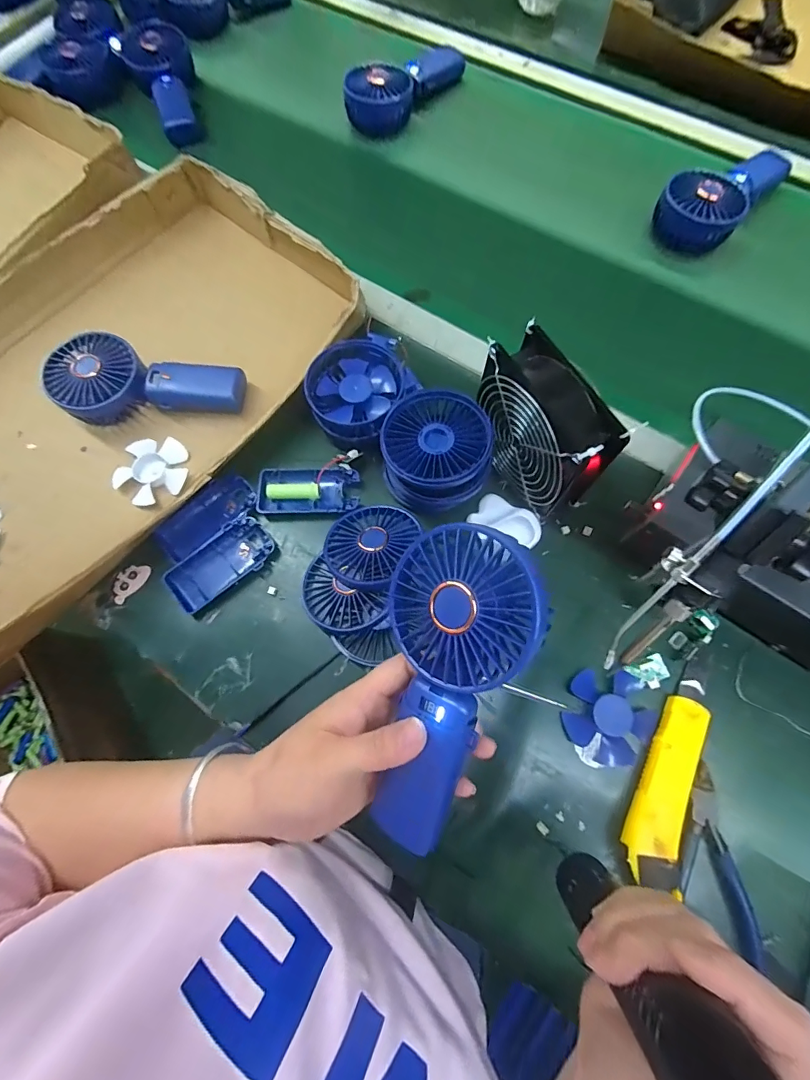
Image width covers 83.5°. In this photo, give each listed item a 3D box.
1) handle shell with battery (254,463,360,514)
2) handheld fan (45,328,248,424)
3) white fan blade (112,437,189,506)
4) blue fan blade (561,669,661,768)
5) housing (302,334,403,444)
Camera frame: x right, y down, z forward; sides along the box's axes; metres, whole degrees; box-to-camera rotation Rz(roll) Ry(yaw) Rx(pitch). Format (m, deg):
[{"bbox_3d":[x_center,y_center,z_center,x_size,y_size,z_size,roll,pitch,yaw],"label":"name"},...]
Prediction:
[{"bbox_3d":[-0.091,-0.047,0.426,0.092,0.015,0.046,-1,71,2],"label":"handle shell with battery"},{"bbox_3d":[-0.256,-0.154,0.449,0.182,0.043,0.086,6,72,4],"label":"handheld fan"},{"bbox_3d":[-0.246,-0.068,0.441,0.066,0.011,0.065,-12,72,-2],"label":"white fan blade"},{"bbox_3d":[0.162,0.138,0.358,0.069,0.015,0.067,30,75,11],"label":"blue fan blade"},{"bbox_3d":[-0.045,-0.138,0.434,0.085,0.048,0.096,24,74,10],"label":"housing"}]

